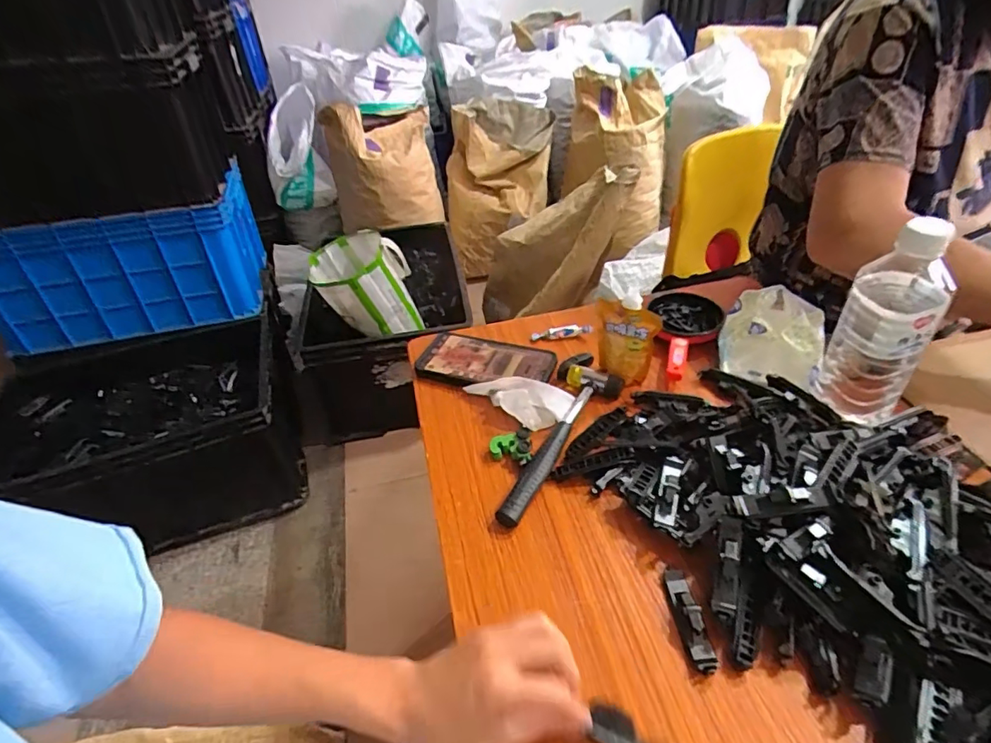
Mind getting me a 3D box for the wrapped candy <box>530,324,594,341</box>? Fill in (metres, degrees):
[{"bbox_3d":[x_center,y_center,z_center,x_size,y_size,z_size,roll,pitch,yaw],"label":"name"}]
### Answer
[{"bbox_3d":[0.084,-0.050,0.683,0.077,0.014,0.011,-5,39,-1],"label":"wrapped candy"}]

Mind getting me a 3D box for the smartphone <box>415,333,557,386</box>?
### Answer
[{"bbox_3d":[-0.016,-0.012,0.640,0.165,0.008,0.076,10,42,17],"label":"smartphone"}]

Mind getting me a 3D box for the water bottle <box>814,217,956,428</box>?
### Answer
[{"bbox_3d":[0.347,-0.035,0.479,0.069,0.188,0.070,24,47,30],"label":"water bottle"}]

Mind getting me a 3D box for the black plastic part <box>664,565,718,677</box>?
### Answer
[{"bbox_3d":[0.144,0.181,0.397,0.018,0.016,0.077,-7,39,-2],"label":"black plastic part"}]

